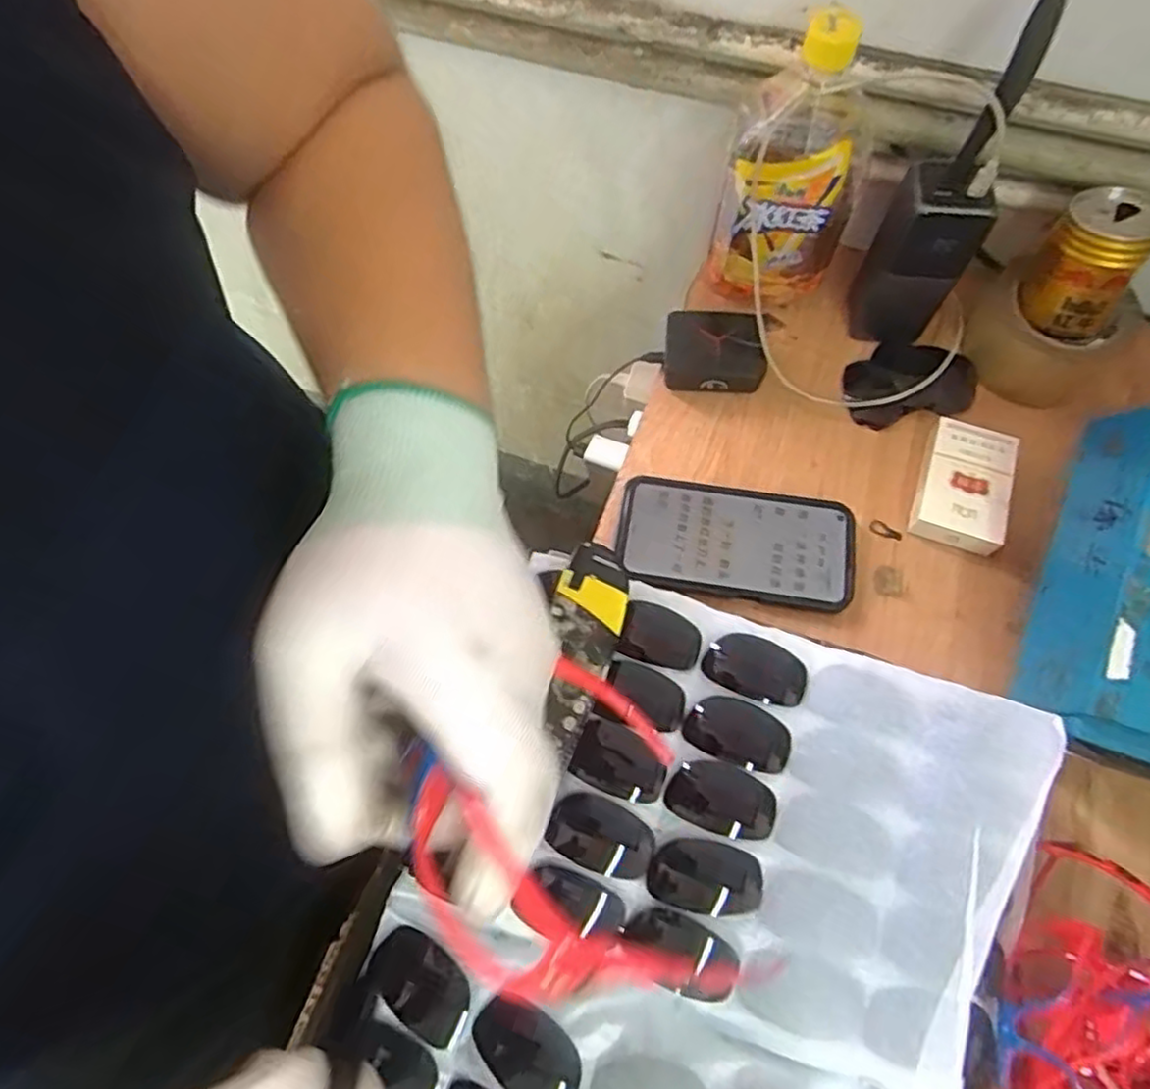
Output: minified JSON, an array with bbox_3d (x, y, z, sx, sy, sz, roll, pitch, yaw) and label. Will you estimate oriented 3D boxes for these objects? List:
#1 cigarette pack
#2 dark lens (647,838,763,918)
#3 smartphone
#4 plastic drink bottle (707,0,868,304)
[{"bbox_3d":[0.277,-0.043,0.496,0.058,0.021,0.089,20,70,10],"label":"cigarette pack"},{"bbox_3d":[0.065,0.164,0.342,0.053,0.007,0.032,10,69,6],"label":"dark lens"},{"bbox_3d":[0.113,-0.001,0.488,0.162,0.010,0.082,10,69,6],"label":"smartphone"},{"bbox_3d":[0.156,-0.268,0.486,0.088,0.193,0.096,17,70,9],"label":"plastic drink bottle"}]

